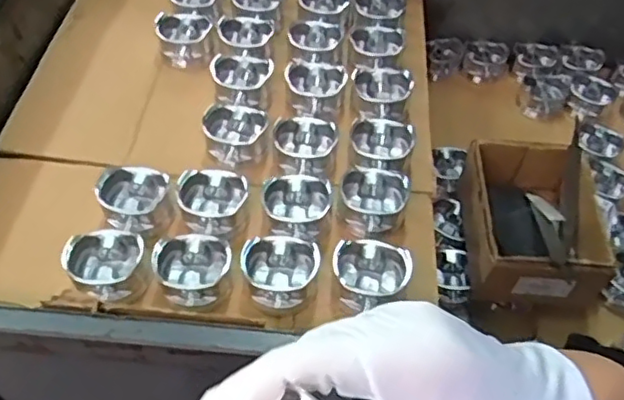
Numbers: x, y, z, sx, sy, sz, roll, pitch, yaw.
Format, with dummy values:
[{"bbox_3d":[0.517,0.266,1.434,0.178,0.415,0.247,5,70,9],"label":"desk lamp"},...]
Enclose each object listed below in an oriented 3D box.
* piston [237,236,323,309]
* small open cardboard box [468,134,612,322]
[{"bbox_3d":[-0.032,0.070,0.631,0.076,0.049,0.075,1,55,-2],"label":"piston"},{"bbox_3d":[0.285,0.030,0.814,0.151,0.122,0.201,4,55,0],"label":"small open cardboard box"}]

